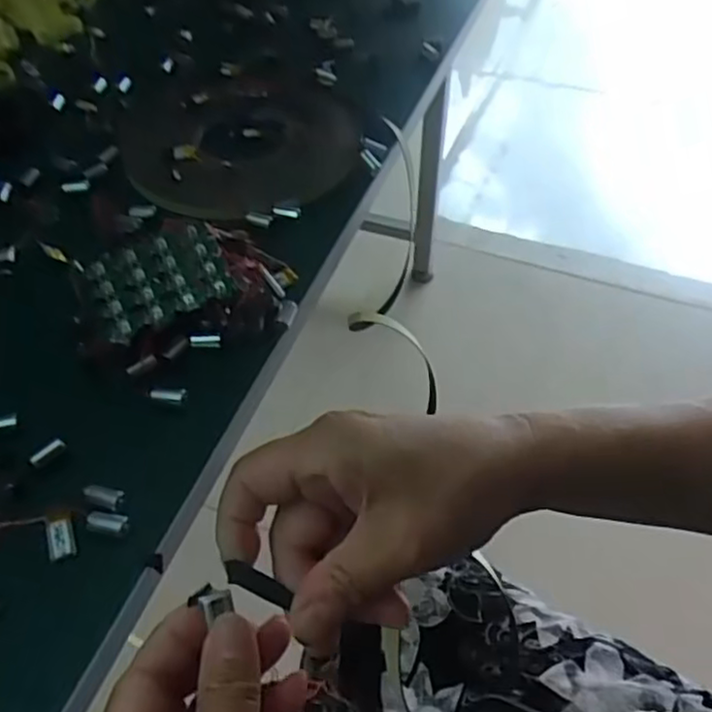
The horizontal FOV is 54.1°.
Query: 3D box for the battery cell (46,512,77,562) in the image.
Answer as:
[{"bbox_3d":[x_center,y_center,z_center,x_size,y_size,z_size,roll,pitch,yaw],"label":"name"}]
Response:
[{"bbox_3d":[-0.149,0.090,0.351,0.013,0.006,0.024,-16,51,-12],"label":"battery cell"}]

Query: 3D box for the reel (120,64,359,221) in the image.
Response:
[{"bbox_3d":[-0.096,-0.189,0.578,0.185,0.018,0.208,-3,50,-2],"label":"reel"}]

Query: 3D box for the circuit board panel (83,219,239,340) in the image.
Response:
[{"bbox_3d":[-0.119,-0.047,0.427,0.079,0.010,0.055,-24,69,-11],"label":"circuit board panel"}]

